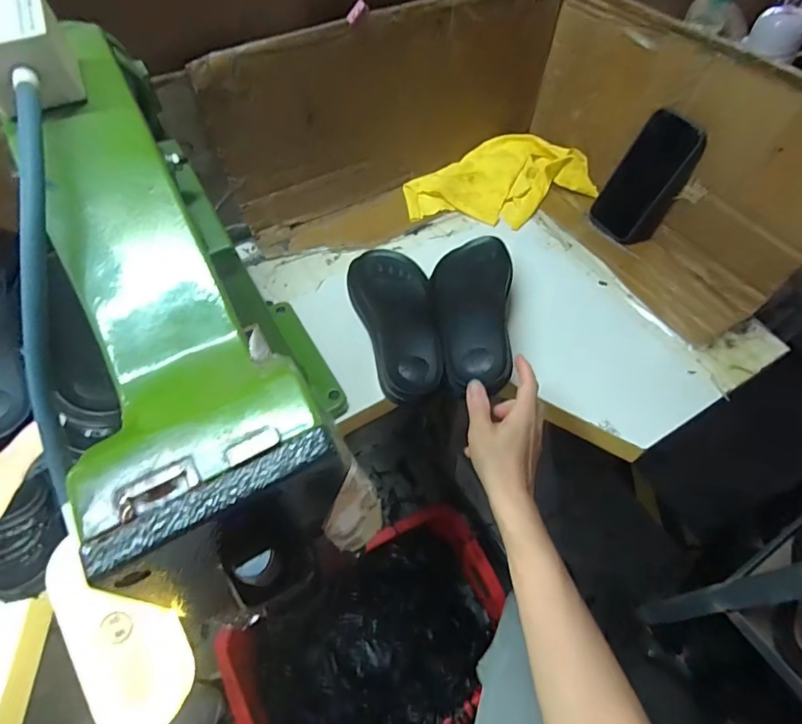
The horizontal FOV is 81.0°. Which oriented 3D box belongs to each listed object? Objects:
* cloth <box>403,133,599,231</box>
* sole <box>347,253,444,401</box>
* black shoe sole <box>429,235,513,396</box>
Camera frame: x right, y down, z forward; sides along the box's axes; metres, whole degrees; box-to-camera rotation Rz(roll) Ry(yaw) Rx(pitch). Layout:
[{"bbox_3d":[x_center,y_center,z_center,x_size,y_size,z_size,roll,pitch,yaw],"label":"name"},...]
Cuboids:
[{"bbox_3d":[0.140,-0.283,0.735,0.284,0.042,0.180,-23,60,-15],"label":"cloth"},{"bbox_3d":[-0.004,-0.056,0.578,0.090,0.051,0.228,-11,57,-8],"label":"sole"},{"bbox_3d":[0.087,-0.067,0.571,0.092,0.043,0.230,3,52,1],"label":"black shoe sole"}]

